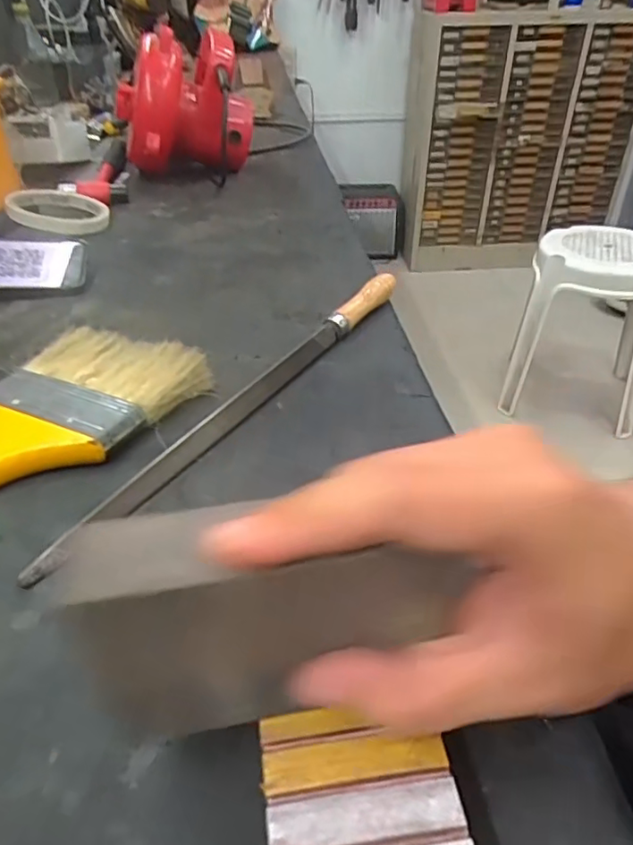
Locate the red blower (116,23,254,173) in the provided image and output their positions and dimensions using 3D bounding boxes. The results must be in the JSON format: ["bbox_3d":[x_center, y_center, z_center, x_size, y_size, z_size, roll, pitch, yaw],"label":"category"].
[{"bbox_3d":[-0.167,-0.400,0.745,0.162,0.159,0.145,-4,38,-8],"label":"red blower"}]

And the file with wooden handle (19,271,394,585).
[{"bbox_3d":[-0.035,-0.025,0.366,0.017,0.023,0.341,21,42,26],"label":"file with wooden handle"}]

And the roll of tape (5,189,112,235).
[{"bbox_3d":[-0.286,-0.236,0.646,0.101,0.026,0.101,-10,39,-16],"label":"roll of tape"}]

